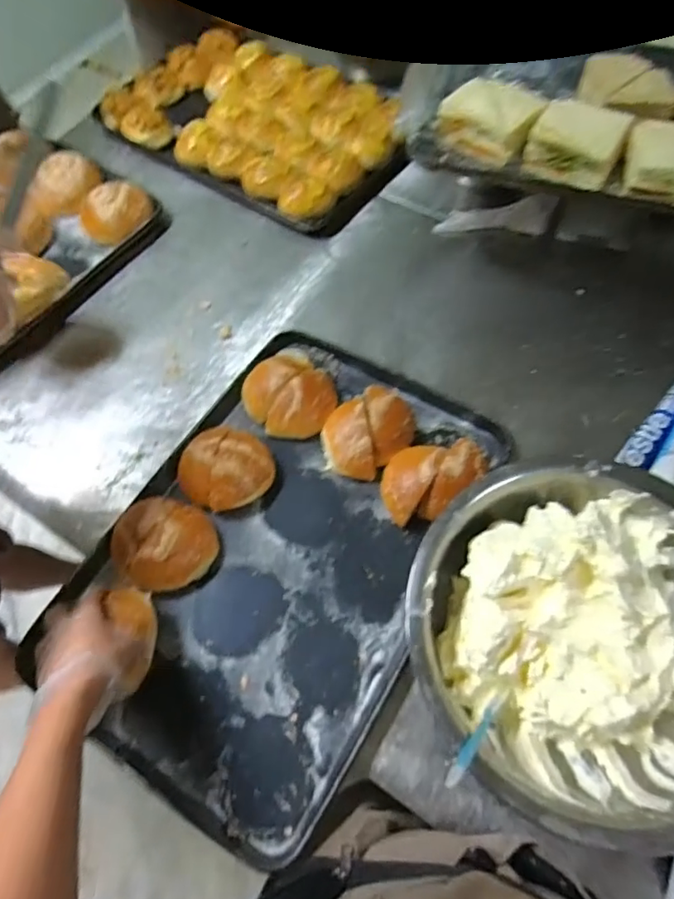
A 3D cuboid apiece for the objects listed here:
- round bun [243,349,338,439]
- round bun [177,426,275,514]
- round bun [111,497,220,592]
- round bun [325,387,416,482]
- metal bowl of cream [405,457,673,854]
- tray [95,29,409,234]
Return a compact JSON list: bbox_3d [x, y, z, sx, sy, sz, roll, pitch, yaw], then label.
[{"bbox_3d":[-0.069,-0.083,0.793,0.128,0.064,0.142,-34,67,-14],"label":"round bun"},{"bbox_3d":[-0.152,0.026,0.728,0.116,0.073,0.114,-1,63,1],"label":"round bun"},{"bbox_3d":[-0.222,0.120,0.681,0.127,0.060,0.113,9,64,7],"label":"round bun"},{"bbox_3d":[0.043,-0.026,0.753,0.136,0.066,0.104,-42,69,-17],"label":"round bun"},{"bbox_3d":[0.259,0.200,0.588,0.360,0.110,0.351,0,66,0],"label":"metal bowl of cream"},{"bbox_3d":[-0.153,-0.668,1.063,0.613,0.044,0.379,33,69,17],"label":"tray"}]

